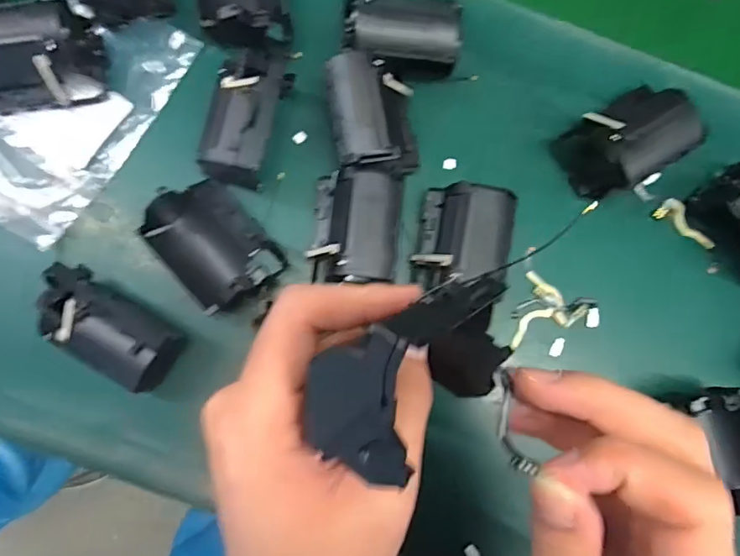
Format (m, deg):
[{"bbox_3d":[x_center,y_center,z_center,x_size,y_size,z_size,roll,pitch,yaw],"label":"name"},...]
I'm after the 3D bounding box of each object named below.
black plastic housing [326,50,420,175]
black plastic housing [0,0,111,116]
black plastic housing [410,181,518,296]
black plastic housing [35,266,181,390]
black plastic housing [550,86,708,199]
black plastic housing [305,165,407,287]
[{"bbox_3d":[0.002,-0.093,0.297,0.050,0.040,0.064,-7,83,-5],"label":"black plastic housing"},{"bbox_3d":[-0.193,-0.125,0.284,0.068,0.042,0.047,-15,83,-6],"label":"black plastic housing"},{"bbox_3d":[0.054,-0.022,0.293,0.049,0.039,0.060,13,81,-3],"label":"black plastic housing"},{"bbox_3d":[-0.138,0.027,0.267,0.071,0.042,0.043,30,81,0],"label":"black plastic housing"},{"bbox_3d":[0.158,-0.085,0.304,0.069,0.044,0.050,-30,85,-8],"label":"black plastic housing"},{"bbox_3d":[-0.009,-0.027,0.289,0.049,0.040,0.063,9,81,-3],"label":"black plastic housing"}]

